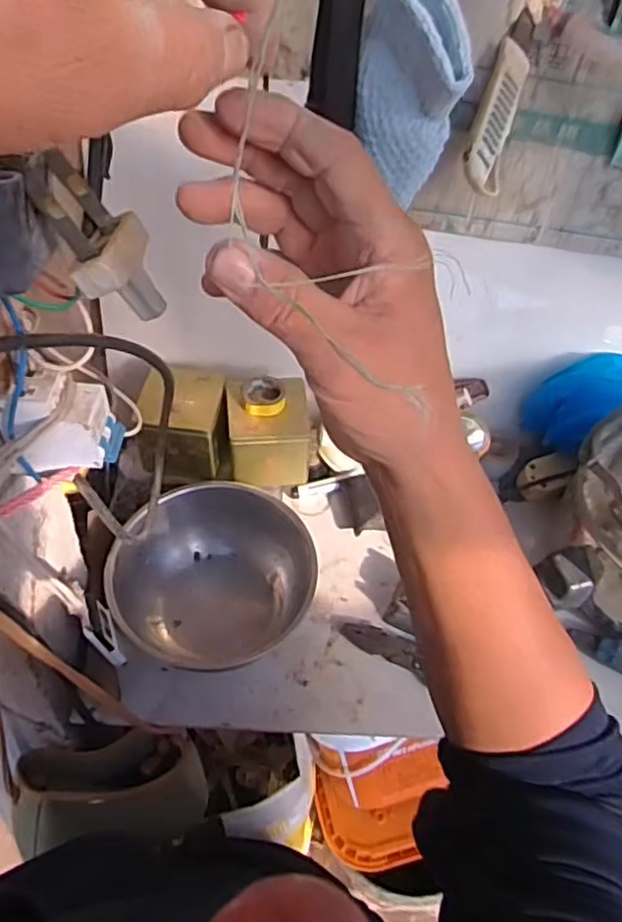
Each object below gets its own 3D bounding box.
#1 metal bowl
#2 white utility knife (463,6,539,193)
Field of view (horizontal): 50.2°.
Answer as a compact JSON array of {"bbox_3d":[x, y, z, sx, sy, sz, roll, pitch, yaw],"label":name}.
[{"bbox_3d":[-0.092,0.116,0.667,0.180,0.105,0.172,2,56,-3],"label":"metal bowl"},{"bbox_3d":[0.179,-0.338,0.625,0.037,0.027,0.157,16,97,7],"label":"white utility knife"}]

